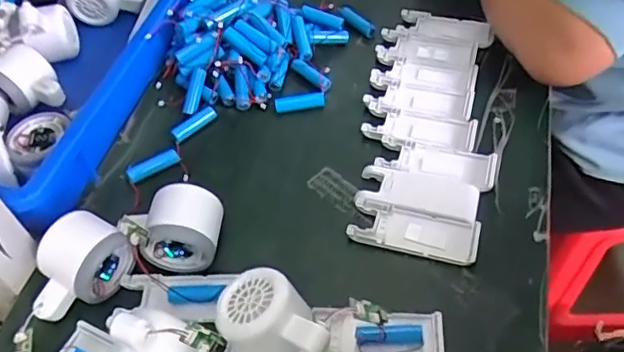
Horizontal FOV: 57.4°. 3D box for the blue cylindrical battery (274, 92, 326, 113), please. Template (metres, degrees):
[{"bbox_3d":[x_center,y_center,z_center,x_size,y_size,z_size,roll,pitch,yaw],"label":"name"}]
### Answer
[{"bbox_3d":[-0.012,-0.073,0.572,0.050,0.015,0.014,-9,52,-4],"label":"blue cylindrical battery"}]

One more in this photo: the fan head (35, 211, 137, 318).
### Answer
[{"bbox_3d":[-0.183,0.071,0.444,0.084,0.044,0.061,-39,60,-24],"label":"fan head"}]

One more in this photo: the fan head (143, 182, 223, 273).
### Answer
[{"bbox_3d":[-0.105,0.041,0.459,0.062,0.056,0.058,-1,52,2],"label":"fan head"}]

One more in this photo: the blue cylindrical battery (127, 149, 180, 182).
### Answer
[{"bbox_3d":[-0.146,-0.010,0.528,0.050,0.013,0.016,-33,58,-21],"label":"blue cylindrical battery"}]

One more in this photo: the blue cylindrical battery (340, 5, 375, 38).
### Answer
[{"bbox_3d":[0.049,-0.173,0.637,0.017,0.012,0.049,-39,73,-24],"label":"blue cylindrical battery"}]

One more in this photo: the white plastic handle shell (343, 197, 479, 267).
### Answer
[{"bbox_3d":[0.084,0.046,0.473,0.103,0.010,0.041,13,54,13],"label":"white plastic handle shell"}]

